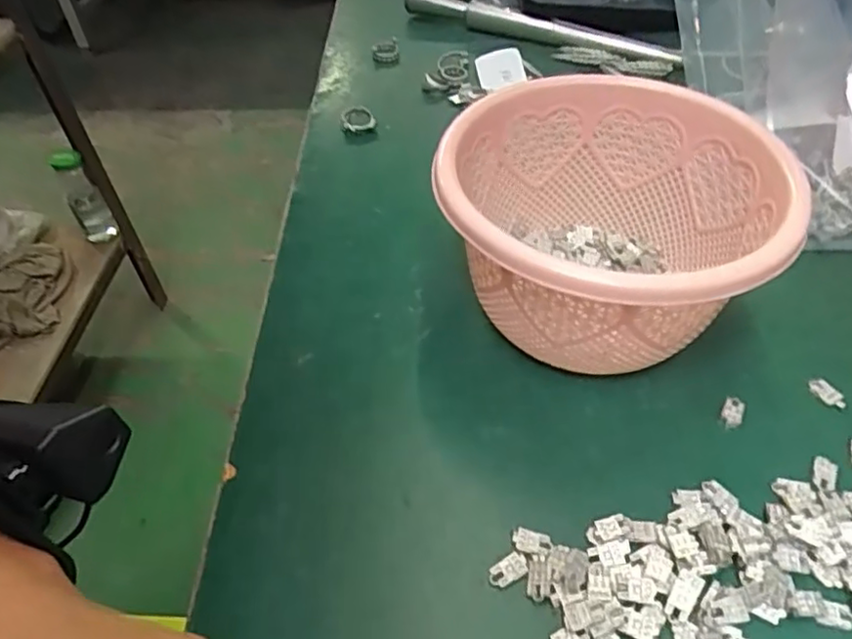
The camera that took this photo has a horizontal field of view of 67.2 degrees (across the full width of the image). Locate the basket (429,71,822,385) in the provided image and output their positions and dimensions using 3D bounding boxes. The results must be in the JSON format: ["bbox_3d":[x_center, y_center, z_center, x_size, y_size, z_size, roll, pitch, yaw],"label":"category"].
[{"bbox_3d":[0.079,-0.036,0.298,0.135,0.088,0.145,-1,48,1],"label":"basket"}]

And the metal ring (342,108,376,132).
[{"bbox_3d":[-0.046,-0.138,0.440,0.023,0.006,0.021,-7,48,-5],"label":"metal ring"}]

